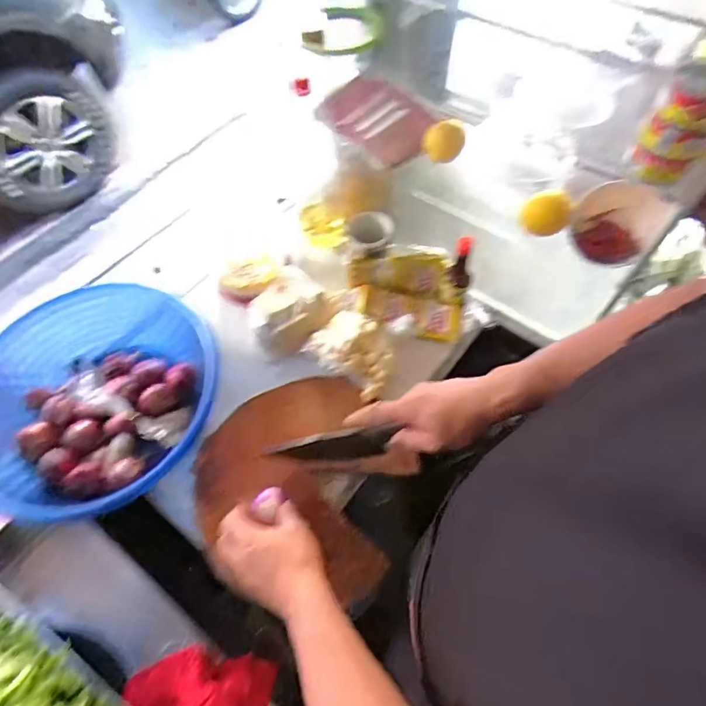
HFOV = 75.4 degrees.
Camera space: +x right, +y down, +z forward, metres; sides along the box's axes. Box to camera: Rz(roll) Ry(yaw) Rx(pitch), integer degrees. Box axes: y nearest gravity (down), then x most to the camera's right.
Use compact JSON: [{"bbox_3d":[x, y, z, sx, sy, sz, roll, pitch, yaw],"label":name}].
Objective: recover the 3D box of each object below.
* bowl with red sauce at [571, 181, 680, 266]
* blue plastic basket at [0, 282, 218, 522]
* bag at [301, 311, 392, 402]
[{"bbox_3d":[0.363,-0.178,0.635,0.110,0.058,0.110,4,99,26],"label":"bowl with red sauce"},{"bbox_3d":[-0.369,0.065,0.675,0.317,0.113,0.339,0,61,0],"label":"blue plastic basket"},{"bbox_3d":[0.004,-0.001,0.730,0.102,0.060,0.133,-38,67,-19],"label":"bag"}]

